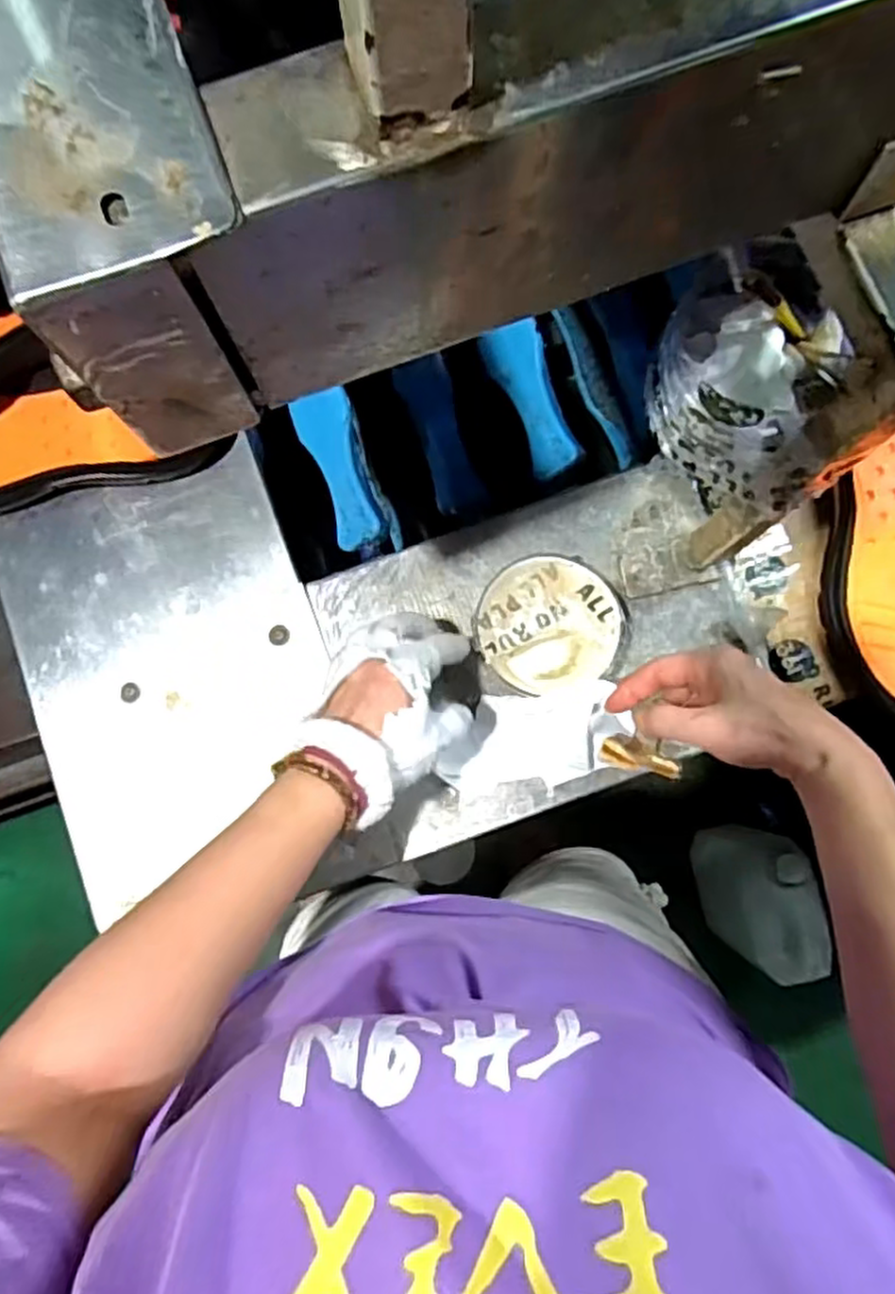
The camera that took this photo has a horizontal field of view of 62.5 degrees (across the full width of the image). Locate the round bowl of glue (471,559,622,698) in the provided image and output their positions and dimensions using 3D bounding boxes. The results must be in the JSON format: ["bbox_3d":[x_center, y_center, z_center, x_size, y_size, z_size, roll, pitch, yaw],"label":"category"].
[{"bbox_3d":[0.076,-0.015,0.569,0.103,0.058,0.094,0,82,1],"label":"round bowl of glue"}]

